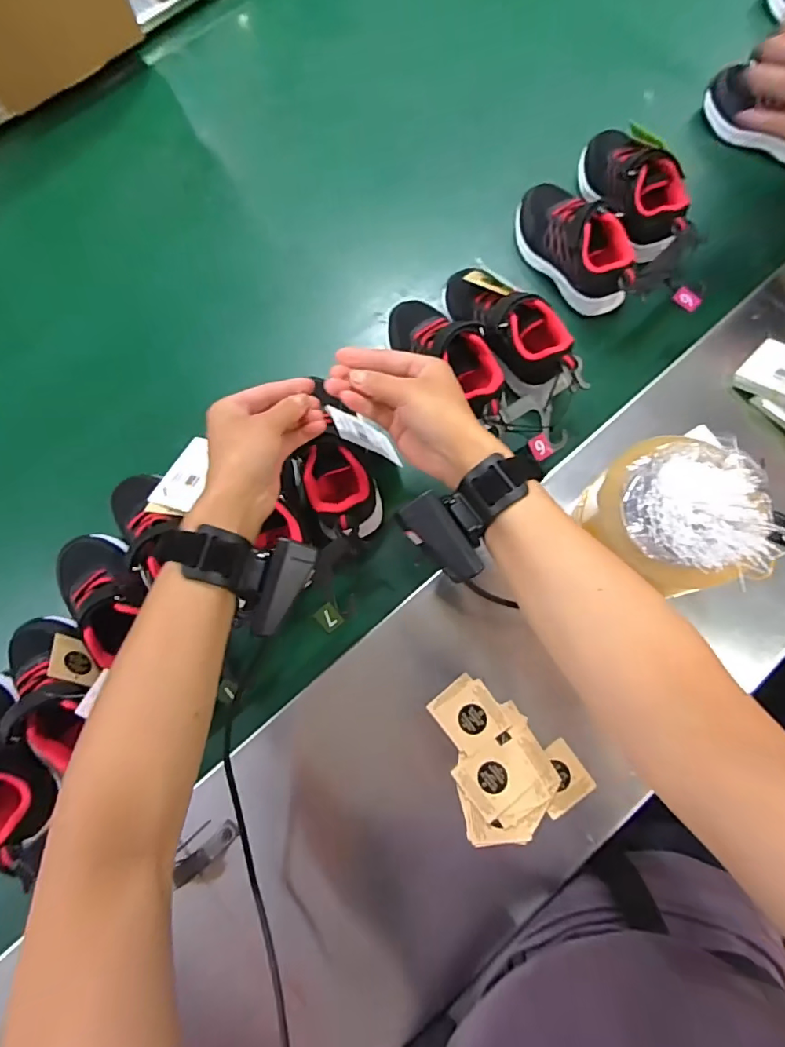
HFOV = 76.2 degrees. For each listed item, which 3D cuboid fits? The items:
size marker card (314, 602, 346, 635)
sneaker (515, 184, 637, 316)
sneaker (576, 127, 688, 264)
[{"bbox_3d":[-0.054,0.081,0.428,0.018,0.004,0.023,-40,104,-15],"label":"size marker card"},{"bbox_3d":[0.186,-0.288,0.514,0.062,0.064,0.158,-35,77,-9],"label":"sneaker"},{"bbox_3d":[0.256,-0.354,0.525,0.078,0.056,0.163,-12,75,-3],"label":"sneaker"}]

